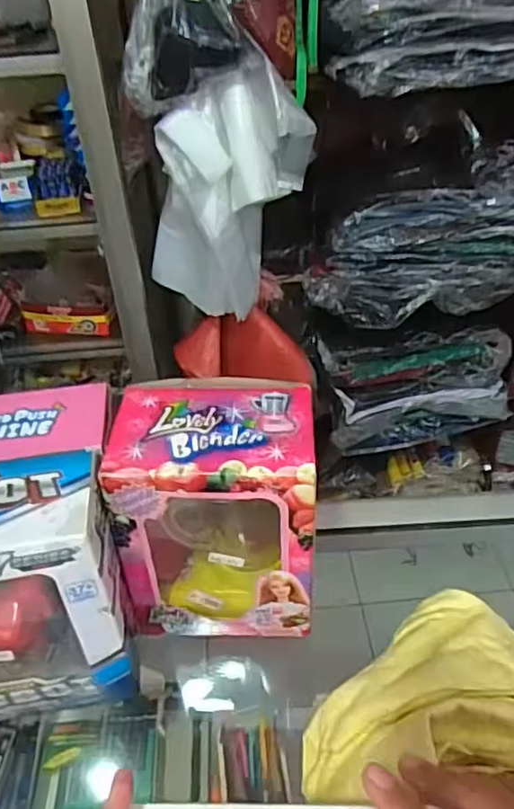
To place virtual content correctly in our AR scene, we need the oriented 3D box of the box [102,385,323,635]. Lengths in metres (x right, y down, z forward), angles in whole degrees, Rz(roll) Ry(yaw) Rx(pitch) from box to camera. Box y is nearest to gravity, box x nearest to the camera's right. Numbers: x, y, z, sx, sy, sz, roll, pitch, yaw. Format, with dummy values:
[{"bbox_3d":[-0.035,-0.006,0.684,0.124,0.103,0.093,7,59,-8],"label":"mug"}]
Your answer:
[{"bbox_3d":[-0.022,0.063,0.374,0.109,0.132,0.091,-1,40,3],"label":"box"}]

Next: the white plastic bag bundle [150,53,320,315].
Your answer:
[{"bbox_3d":[-0.052,-0.302,0.929,0.196,0.374,0.103,32,47,5],"label":"white plastic bag bundle"}]

